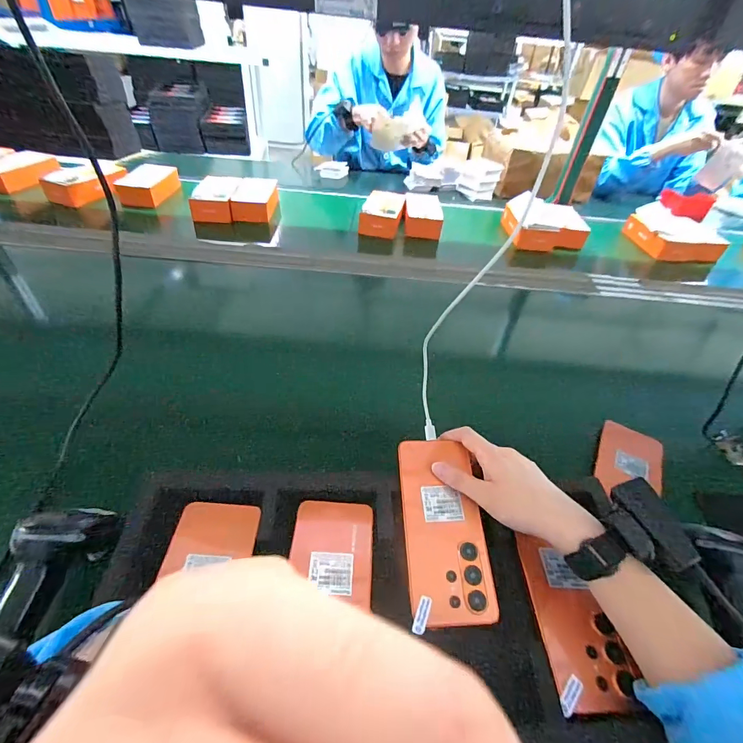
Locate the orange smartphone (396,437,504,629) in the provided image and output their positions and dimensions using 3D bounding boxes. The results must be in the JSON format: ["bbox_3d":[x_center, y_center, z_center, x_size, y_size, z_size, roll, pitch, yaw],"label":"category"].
[{"bbox_3d":[0.072,0.149,0.374,0.079,0.009,0.167,0,56,-8],"label":"orange smartphone"}]

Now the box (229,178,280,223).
[{"bbox_3d":[-0.324,-0.490,1.075,0.112,0.060,0.188,1,44,-7],"label":"box"}]

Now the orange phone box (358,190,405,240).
[{"bbox_3d":[0.036,-0.447,1.072,0.105,0.068,0.182,13,44,6],"label":"orange phone box"}]

